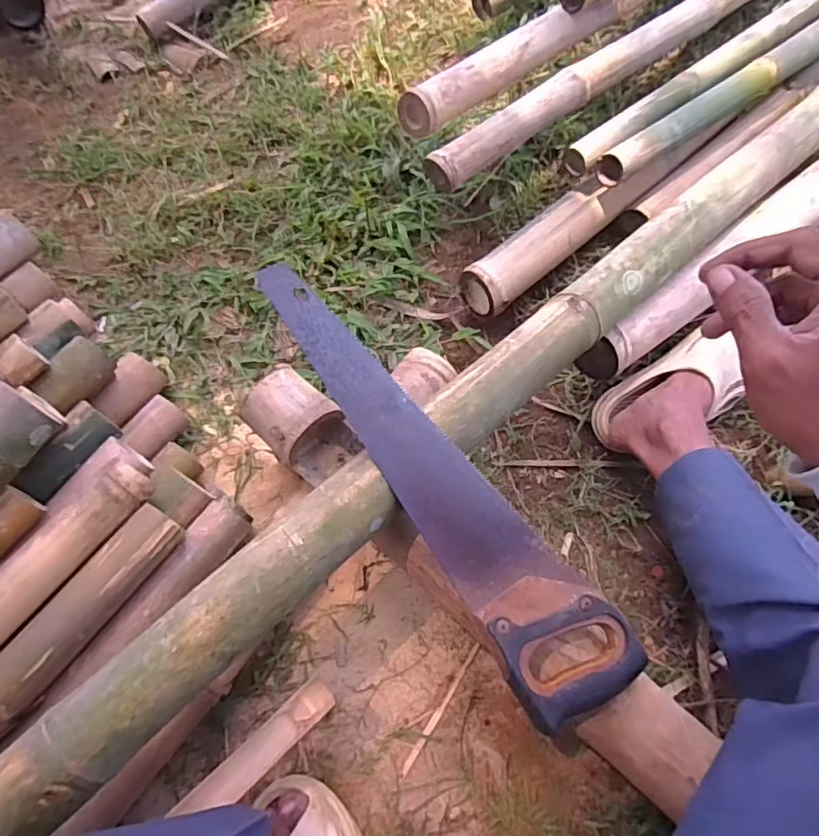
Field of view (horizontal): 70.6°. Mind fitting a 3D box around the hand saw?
[{"bbox_3d":[0.023,0.059,0.558,0.115,0.026,0.510,-36,83,-16],"label":"hand saw"}]

